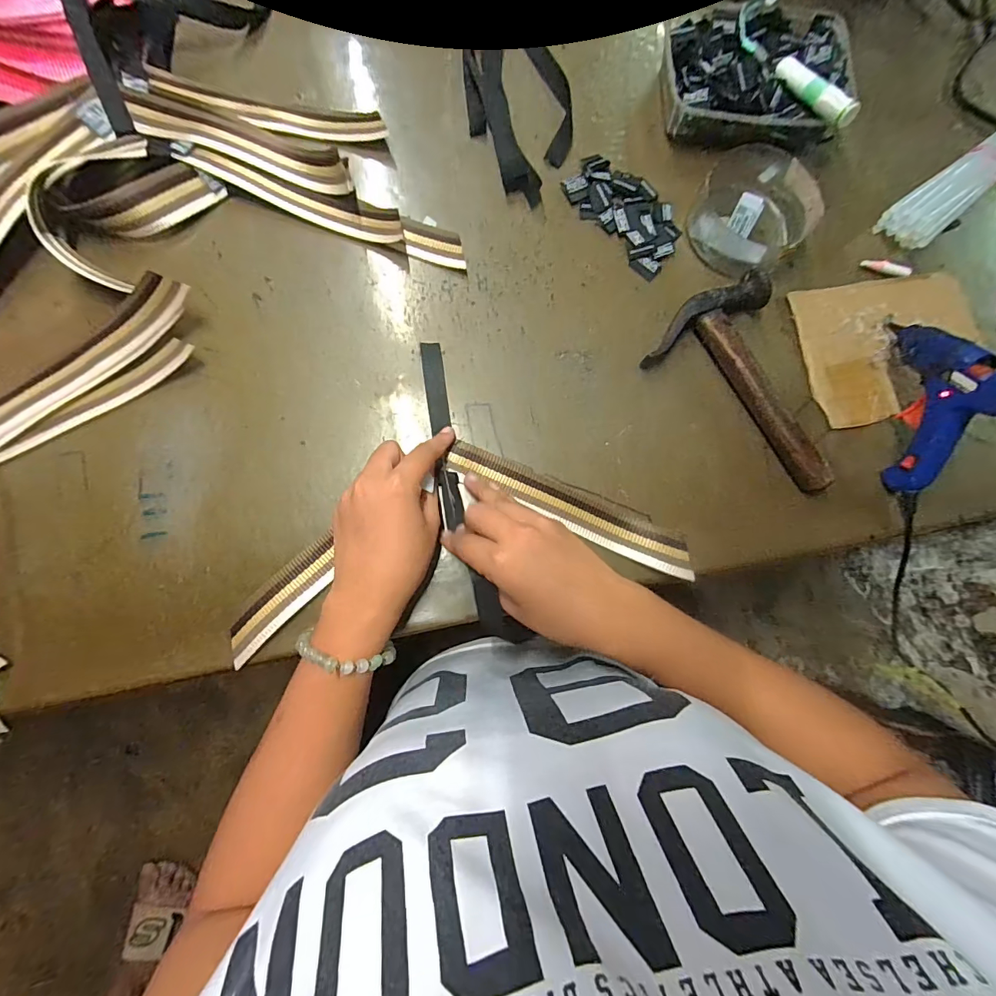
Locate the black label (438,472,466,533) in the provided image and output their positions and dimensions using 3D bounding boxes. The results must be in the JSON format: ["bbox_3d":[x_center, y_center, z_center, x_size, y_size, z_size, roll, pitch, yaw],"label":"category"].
[{"bbox_3d":[-0.036,0.001,0.344,0.015,0.007,0.042,-7,84,-5],"label":"black label"}]

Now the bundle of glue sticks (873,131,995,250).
[{"bbox_3d":[0.438,-0.295,0.412,0.199,0.027,0.043,-36,85,-8],"label":"bundle of glue sticks"}]

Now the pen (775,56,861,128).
[{"bbox_3d":[0.276,-0.355,0.384,0.018,0.014,0.087,-25,71,-7],"label":"pen"}]

